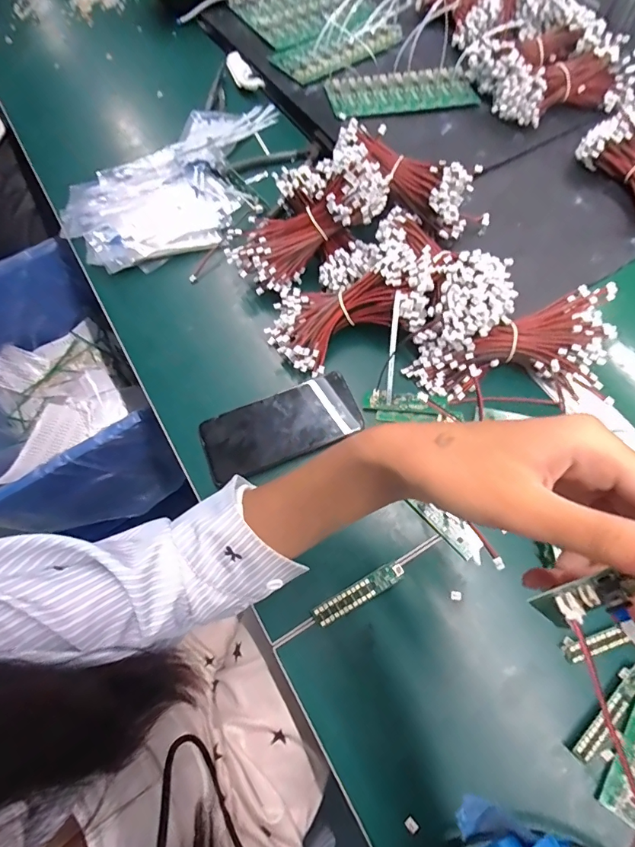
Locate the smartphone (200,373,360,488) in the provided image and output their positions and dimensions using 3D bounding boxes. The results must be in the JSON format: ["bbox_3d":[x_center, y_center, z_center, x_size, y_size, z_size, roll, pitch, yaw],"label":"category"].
[{"bbox_3d":[-0.037,0.003,0.429,0.157,0.009,0.071,-20,68,-5],"label":"smartphone"}]

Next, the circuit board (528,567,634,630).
[{"bbox_3d":[0.115,0.052,0.148,0.081,0.006,0.013,-39,67,24],"label":"circuit board"}]

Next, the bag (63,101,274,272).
[{"bbox_3d":[-0.172,-0.324,0.558,0.327,0.023,0.203,-40,71,-13],"label":"bag"}]

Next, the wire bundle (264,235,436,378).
[{"bbox_3d":[0.035,-0.122,0.440,0.184,0.043,0.093,-23,67,15],"label":"wire bundle"}]

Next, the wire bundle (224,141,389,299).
[{"bbox_3d":[-0.009,-0.219,0.465,0.187,0.077,0.083,-33,68,14],"label":"wire bundle"}]

